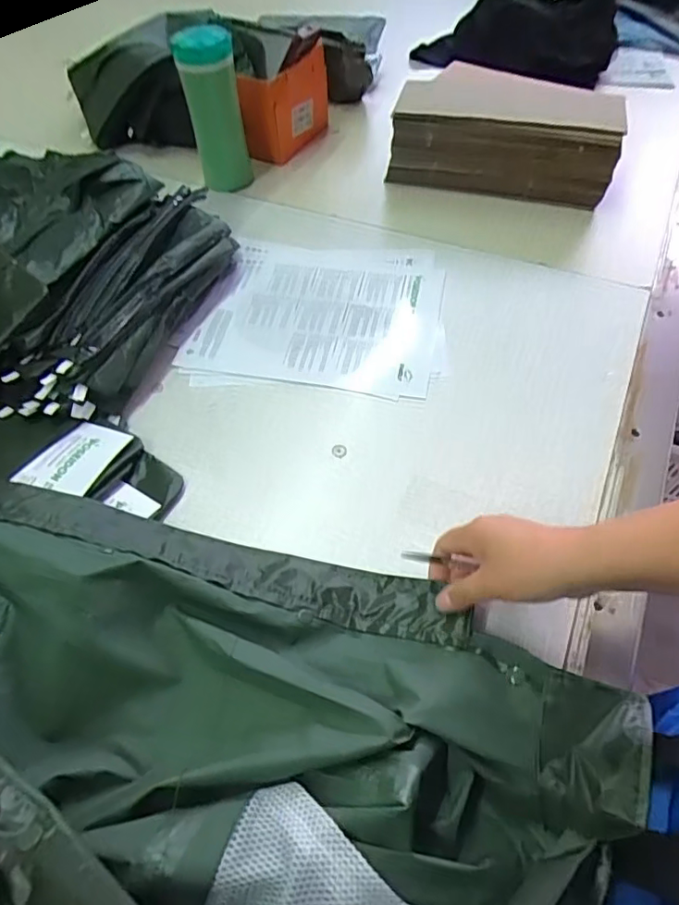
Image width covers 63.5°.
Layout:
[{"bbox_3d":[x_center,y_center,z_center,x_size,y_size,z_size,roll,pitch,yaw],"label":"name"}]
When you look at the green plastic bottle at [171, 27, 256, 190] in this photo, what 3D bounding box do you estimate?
[{"bbox_3d":[-0.161,-0.436,0.730,0.066,0.195,0.066,-16,59,-8],"label":"green plastic bottle"}]

